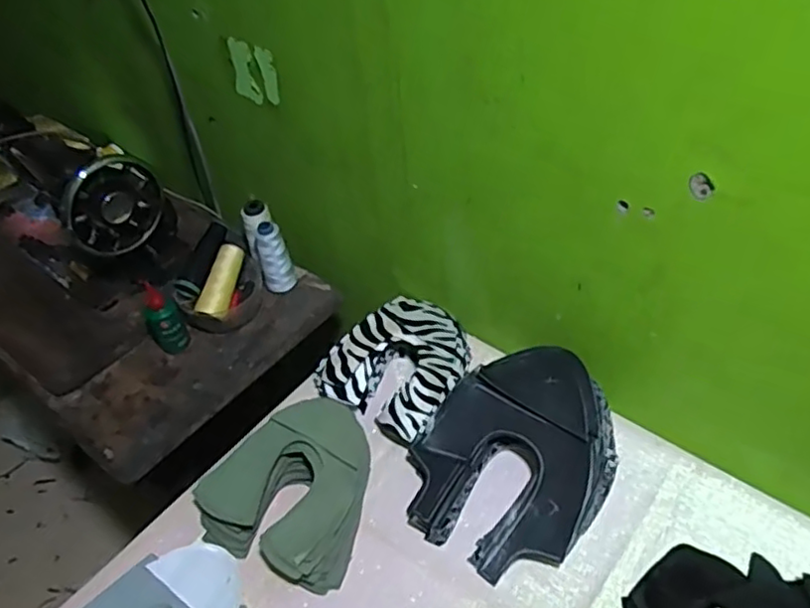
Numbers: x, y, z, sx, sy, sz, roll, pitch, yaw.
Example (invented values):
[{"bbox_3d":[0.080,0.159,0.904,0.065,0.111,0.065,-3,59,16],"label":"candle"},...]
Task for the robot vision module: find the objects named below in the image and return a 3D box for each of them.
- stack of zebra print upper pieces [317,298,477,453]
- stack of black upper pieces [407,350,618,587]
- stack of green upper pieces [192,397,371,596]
[{"bbox_3d":[-0.006,0.072,0.815,0.165,0.078,0.181,22,52,24],"label":"stack of zebra print upper pieces"},{"bbox_3d":[0.119,0.154,0.699,0.193,0.096,0.238,30,56,30],"label":"stack of black upper pieces"},{"bbox_3d":[-0.130,0.193,0.706,0.178,0.080,0.178,10,48,15],"label":"stack of green upper pieces"}]

